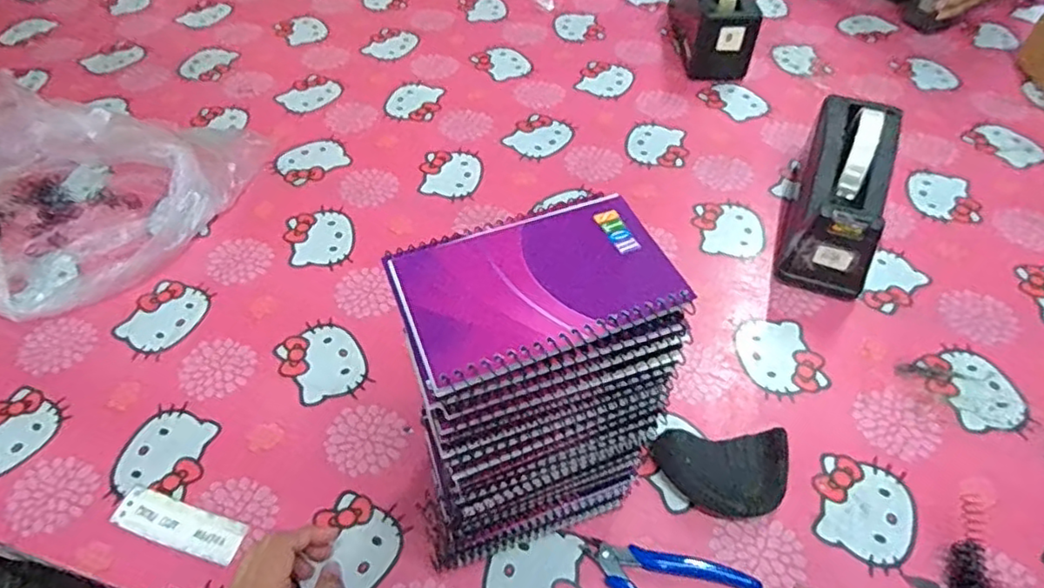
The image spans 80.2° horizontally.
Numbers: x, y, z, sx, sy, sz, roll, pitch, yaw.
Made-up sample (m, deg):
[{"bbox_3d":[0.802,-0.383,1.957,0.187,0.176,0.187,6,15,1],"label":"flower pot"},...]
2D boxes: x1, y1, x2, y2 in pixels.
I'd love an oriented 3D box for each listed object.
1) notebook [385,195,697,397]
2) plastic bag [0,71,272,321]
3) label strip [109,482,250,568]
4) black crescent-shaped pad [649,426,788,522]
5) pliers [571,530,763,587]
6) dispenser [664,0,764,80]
[{"bbox_3d":[0.007,-0.008,0.311,0.131,0.007,0.085,-18,54,-13],"label":"notebook"},{"bbox_3d":[-0.453,-0.116,0.652,0.272,0.102,0.290,2,52,2],"label":"plastic bag"},{"bbox_3d":[-0.265,0.178,0.479,0.106,0.004,0.032,15,53,12],"label":"label strip"},{"bbox_3d":[0.158,0.140,0.488,0.101,0.024,0.062,1,52,2],"label":"black crescent-shaped pad"},{"bbox_3d":[0.107,0.206,0.448,0.084,0.006,0.128,-36,59,-24],"label":"pliers"},{"bbox_3d":[0.259,-0.394,0.847,0.083,0.117,0.201,-1,52,0],"label":"dispenser"}]

